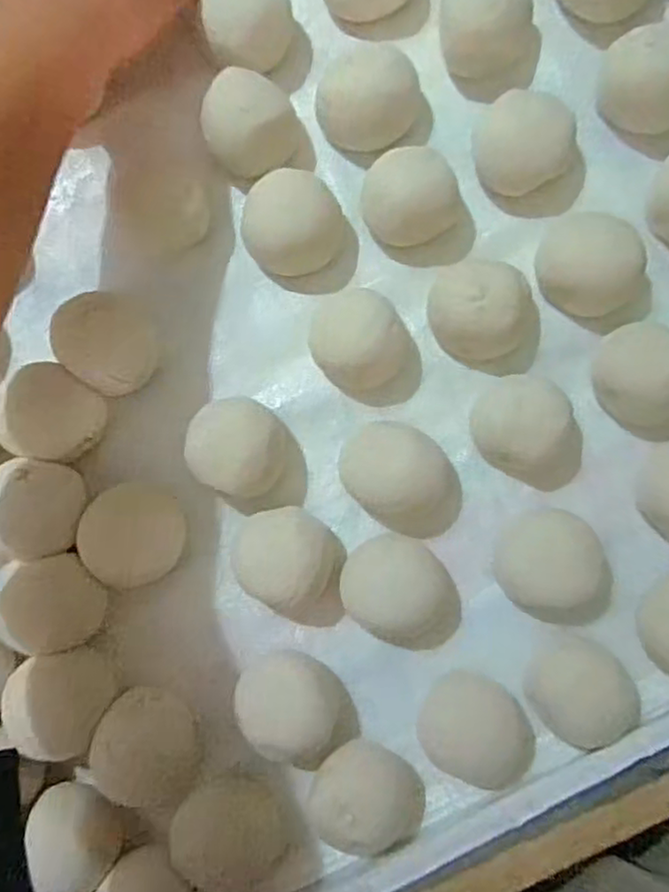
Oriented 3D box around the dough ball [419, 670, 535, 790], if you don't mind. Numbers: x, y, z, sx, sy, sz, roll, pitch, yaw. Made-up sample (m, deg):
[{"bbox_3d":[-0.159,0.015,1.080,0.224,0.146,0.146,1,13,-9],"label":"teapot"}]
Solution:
[{"bbox_3d":[0.079,0.159,0.382,0.056,0.043,0.061,0,86,-1],"label":"dough ball"}]

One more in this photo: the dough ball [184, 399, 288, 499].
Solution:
[{"bbox_3d":[-0.053,0.002,0.372,0.054,0.039,0.053,25,86,1],"label":"dough ball"}]

